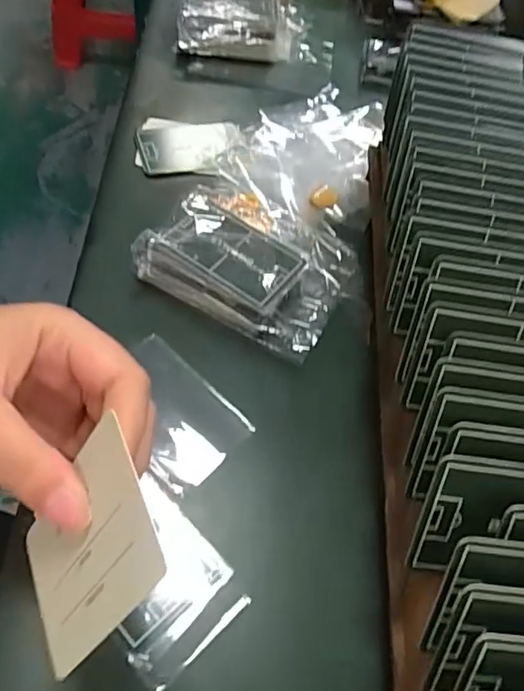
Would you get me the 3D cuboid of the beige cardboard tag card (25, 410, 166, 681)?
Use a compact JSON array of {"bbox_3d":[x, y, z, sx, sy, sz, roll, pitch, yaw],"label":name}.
[{"bbox_3d":[-0.057,0.067,0.176,0.004,0.083,0.051,3,46,-43],"label":"beige cardboard tag card"}]

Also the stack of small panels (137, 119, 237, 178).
[{"bbox_3d":[-0.060,-0.159,0.434,0.078,0.010,0.068,2,56,-8],"label":"stack of small panels"}]

